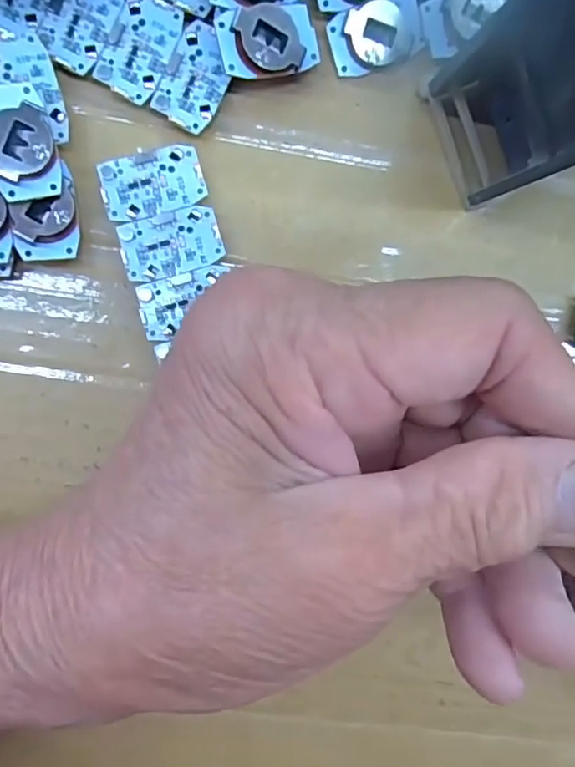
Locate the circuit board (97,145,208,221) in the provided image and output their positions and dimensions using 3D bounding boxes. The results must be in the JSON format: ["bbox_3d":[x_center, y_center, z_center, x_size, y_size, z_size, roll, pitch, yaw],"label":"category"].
[{"bbox_3d":[-0.039,-0.059,0.161,0.029,0.004,0.018,-15,96,-4],"label":"circuit board"}]

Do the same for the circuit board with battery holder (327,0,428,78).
[{"bbox_3d":[0.028,-0.106,0.166,0.029,0.004,0.017,-21,113,1],"label":"circuit board with battery holder"}]

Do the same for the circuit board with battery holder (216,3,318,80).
[{"bbox_3d":[-0.005,-0.098,0.158,0.028,0.011,0.018,-11,95,-4],"label":"circuit board with battery holder"}]

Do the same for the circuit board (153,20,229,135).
[{"bbox_3d":[-0.027,-0.090,0.161,0.017,0.004,0.030,24,92,-6],"label":"circuit board"}]

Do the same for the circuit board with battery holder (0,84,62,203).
[{"bbox_3d":[-0.073,-0.066,0.150,0.017,0.007,0.029,-12,95,-4],"label":"circuit board with battery holder"}]

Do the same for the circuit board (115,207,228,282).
[{"bbox_3d":[-0.034,-0.041,0.162,0.029,0.004,0.018,-17,96,-3],"label":"circuit board"}]

